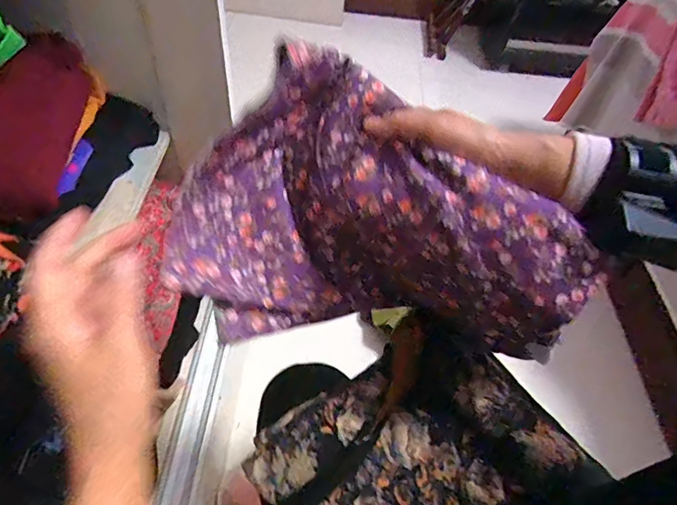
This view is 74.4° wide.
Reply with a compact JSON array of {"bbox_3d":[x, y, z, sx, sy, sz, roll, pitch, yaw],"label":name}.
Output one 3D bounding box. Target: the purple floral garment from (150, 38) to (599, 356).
[{"bbox_3d":[0.027,-0.023,0.364,0.304,0.199,0.138,8,51,0],"label":"purple floral garment"}]

